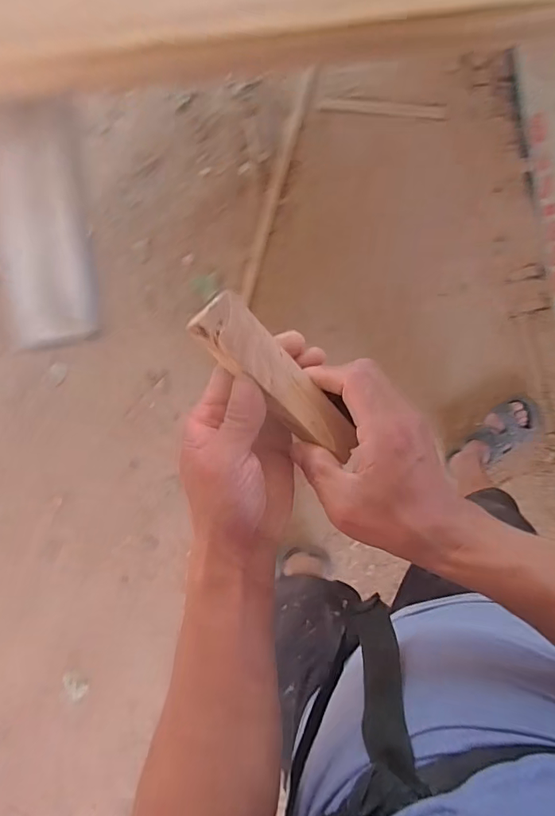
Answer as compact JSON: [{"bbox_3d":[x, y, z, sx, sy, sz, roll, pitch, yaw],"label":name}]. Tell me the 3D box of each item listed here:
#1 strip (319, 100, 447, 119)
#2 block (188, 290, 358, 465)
[{"bbox_3d":[0.277,-0.792,1.229,0.328,0.005,0.030,7,112,5],"label":"strip"},{"bbox_3d":[0.001,-0.018,0.310,0.035,0.025,0.134,-44,107,6],"label":"block"}]

